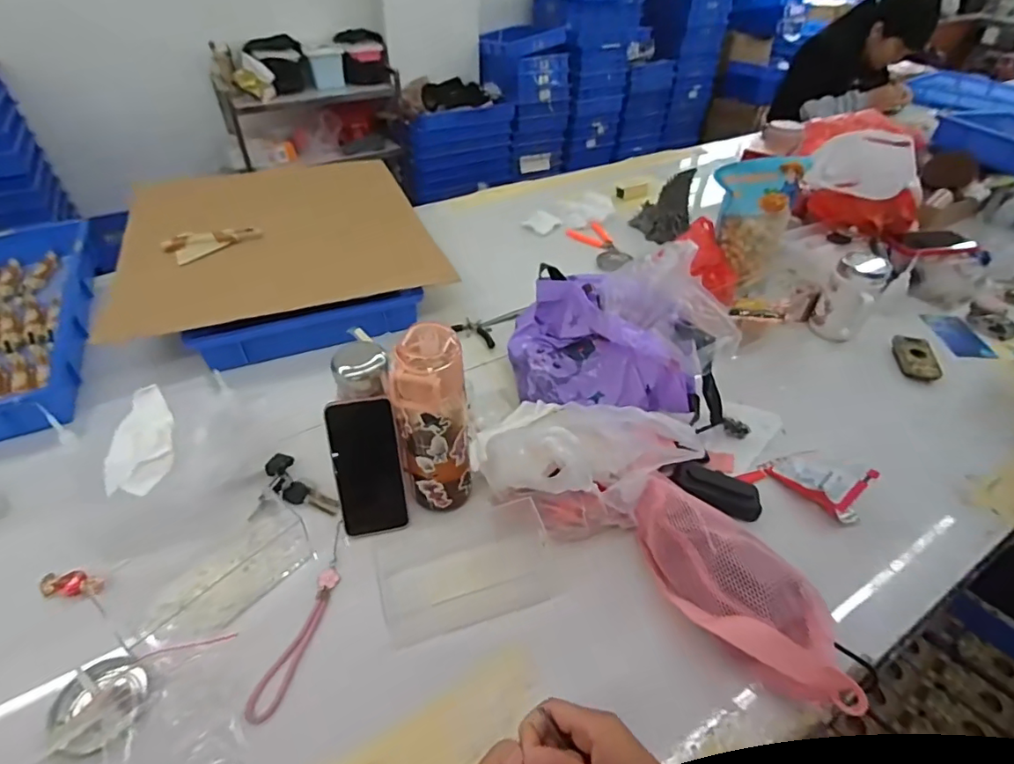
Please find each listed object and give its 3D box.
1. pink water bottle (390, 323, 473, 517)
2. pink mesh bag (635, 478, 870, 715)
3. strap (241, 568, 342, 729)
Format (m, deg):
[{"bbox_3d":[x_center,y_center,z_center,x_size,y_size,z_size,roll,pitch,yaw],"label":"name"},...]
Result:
[{"bbox_3d":[-0.080,0.049,0.584,0.074,0.229,0.075,3,42,2],"label":"pink water bottle"},{"bbox_3d":[0.235,0.213,0.539,0.113,0.074,0.256,-29,50,-29],"label":"pink mesh bag"},{"bbox_3d":[-0.211,0.260,0.532,0.028,0.005,0.152,24,43,-2],"label":"strap"}]

